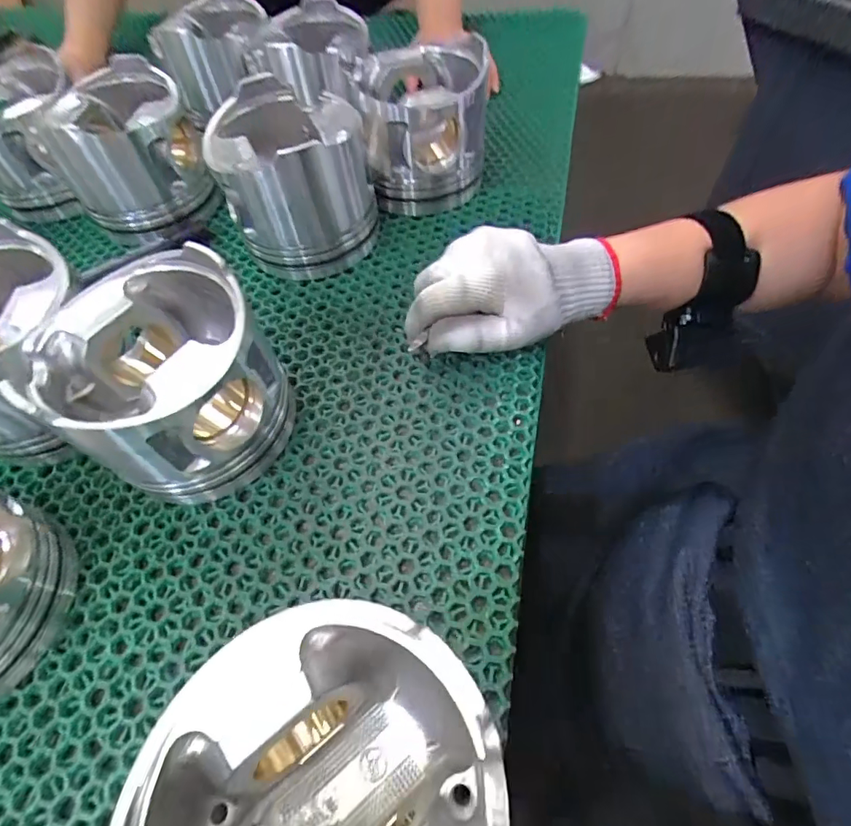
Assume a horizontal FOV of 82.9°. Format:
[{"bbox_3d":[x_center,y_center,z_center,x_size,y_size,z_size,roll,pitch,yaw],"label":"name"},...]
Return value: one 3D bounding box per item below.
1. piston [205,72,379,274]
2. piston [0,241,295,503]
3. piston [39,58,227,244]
[{"bbox_3d":[-0.097,-0.179,0.374,0.106,0.104,0.106,-14,58,-5],"label":"piston"},{"bbox_3d":[-0.140,-0.017,0.271,0.105,0.101,0.104,-3,58,4],"label":"piston"},{"bbox_3d":[-0.248,-0.218,0.412,0.106,0.098,0.106,-27,60,-13],"label":"piston"}]

